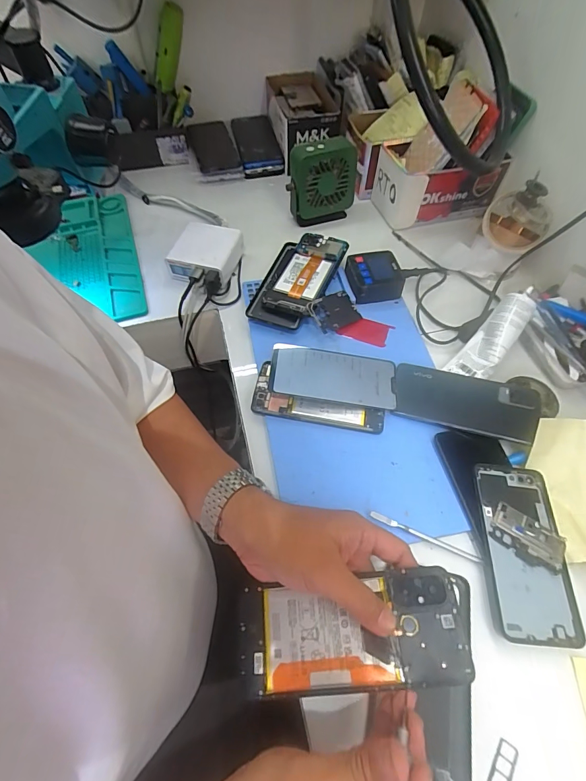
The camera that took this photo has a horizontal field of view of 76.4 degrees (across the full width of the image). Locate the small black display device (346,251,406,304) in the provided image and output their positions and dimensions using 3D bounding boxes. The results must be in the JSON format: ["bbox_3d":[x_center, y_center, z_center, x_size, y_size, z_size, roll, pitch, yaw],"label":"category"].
[{"bbox_3d":[0.115,-0.162,0.528,0.076,0.034,0.073,-8,59,-5],"label":"small black display device"}]

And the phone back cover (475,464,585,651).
[{"bbox_3d":[0.219,0.150,0.355,0.073,0.010,0.155,5,58,2],"label":"phone back cover"}]

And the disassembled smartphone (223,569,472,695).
[{"bbox_3d":[0.034,0.179,0.276,0.174,0.006,0.071,-9,60,6],"label":"disassembled smartphone"}]

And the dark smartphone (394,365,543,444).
[{"bbox_3d":[0.194,0.010,0.426,0.153,0.008,0.076,12,58,15],"label":"dark smartphone"}]

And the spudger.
[{"bbox_3d":[0.128,0.140,0.358,0.111,0.009,0.007,19,62,11],"label":"spudger"}]

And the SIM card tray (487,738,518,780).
[{"bbox_3d":[0.159,0.289,0.281,0.016,0.004,0.039,33,64,18],"label":"SIM card tray"}]

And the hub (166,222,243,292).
[{"bbox_3d":[-0.126,-0.204,0.547,0.089,0.040,0.093,15,59,8],"label":"hub"}]

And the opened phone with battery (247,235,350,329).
[{"bbox_3d":[0.008,-0.160,0.522,0.088,0.017,0.169,16,59,15],"label":"opened phone with battery"}]

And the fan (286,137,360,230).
[{"bbox_3d":[0.043,-0.325,0.582,0.101,0.109,0.052,-23,61,-14],"label":"fan"}]

